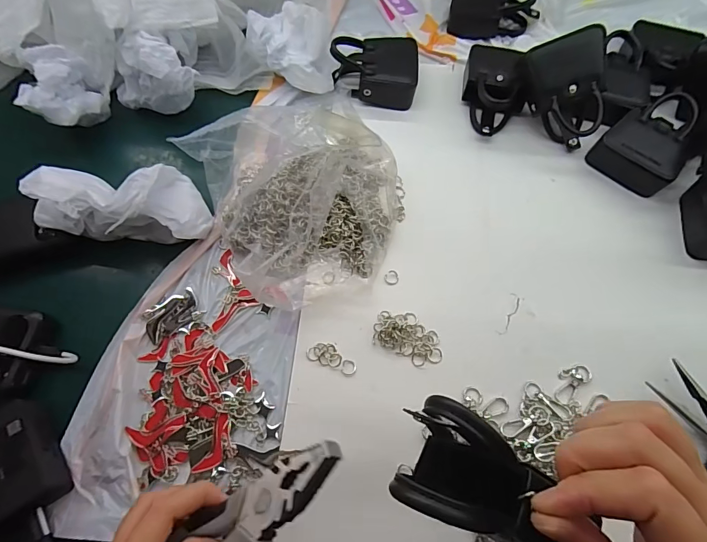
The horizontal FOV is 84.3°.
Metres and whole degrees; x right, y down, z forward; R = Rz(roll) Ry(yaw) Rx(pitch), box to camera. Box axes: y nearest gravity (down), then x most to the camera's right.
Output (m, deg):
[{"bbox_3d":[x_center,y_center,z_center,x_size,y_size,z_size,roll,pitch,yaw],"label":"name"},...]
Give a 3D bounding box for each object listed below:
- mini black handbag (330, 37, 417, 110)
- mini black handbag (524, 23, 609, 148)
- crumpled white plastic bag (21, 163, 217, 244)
[{"bbox_3d":[0.025,-0.231,0.445,0.095,0.040,0.075,4,68,3],"label":"mini black handbag"},{"bbox_3d":[0.208,-0.178,0.391,0.073,0.108,0.035,-7,24,2],"label":"mini black handbag"},{"bbox_3d":[-0.208,-0.065,0.361,0.138,0.072,0.069,5,68,3],"label":"crumpled white plastic bag"}]

